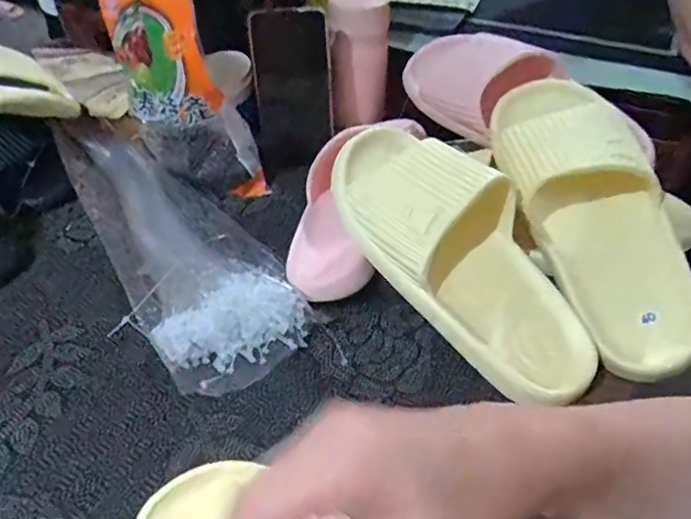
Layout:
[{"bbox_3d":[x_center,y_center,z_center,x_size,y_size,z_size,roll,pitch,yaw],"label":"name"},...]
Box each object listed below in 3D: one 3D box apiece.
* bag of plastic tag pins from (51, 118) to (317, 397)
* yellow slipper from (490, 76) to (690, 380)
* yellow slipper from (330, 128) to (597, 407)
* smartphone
[{"bbox_3d":[-0.168,-0.036,0.546,0.122,0.033,0.393,-24,48,-22],"label":"bag of plastic tag pins"},{"bbox_3d":[0.203,-0.041,0.455,0.117,0.070,0.260,-13,71,-12],"label":"yellow slipper"},{"bbox_3d":[0.088,-0.009,0.440,0.103,0.072,0.260,-31,74,-27],"label":"yellow slipper"},{"bbox_3d":[-0.057,-0.168,0.595,0.081,0.166,0.009,0,26,6],"label":"smartphone"}]

